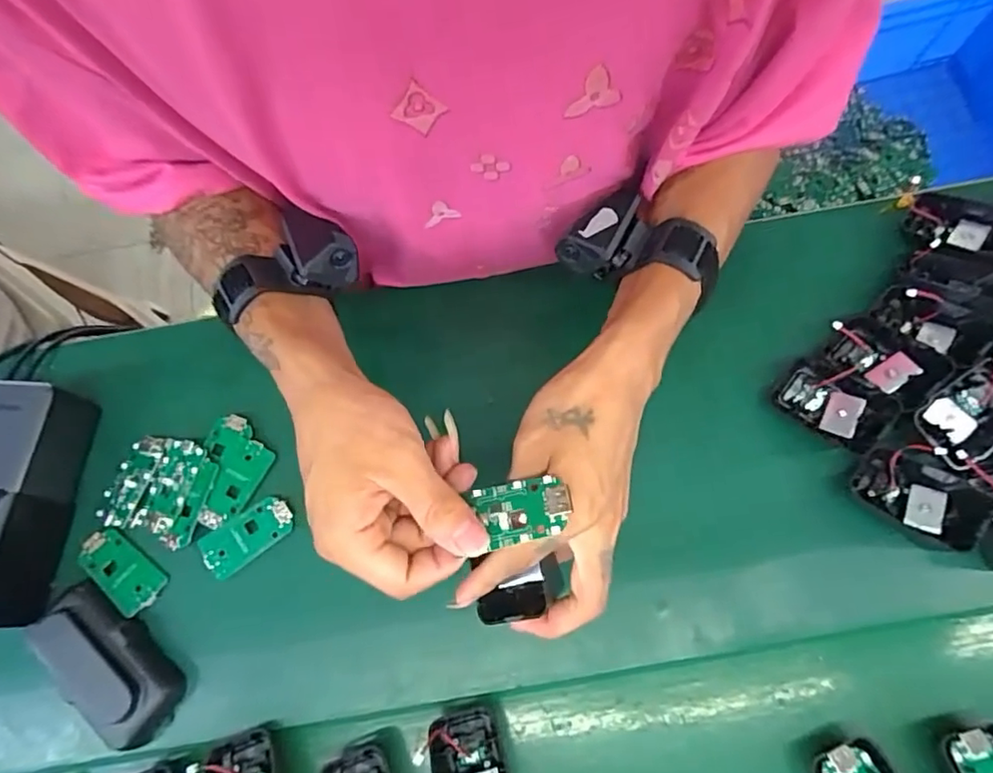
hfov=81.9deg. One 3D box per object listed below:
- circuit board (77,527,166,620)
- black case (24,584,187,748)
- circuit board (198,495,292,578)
[{"bbox_3d":[-0.256,0.123,0.386,0.064,0.005,0.031,33,72,13],"label":"circuit board"},{"bbox_3d":[-0.250,0.175,0.361,0.104,0.027,0.053,31,72,13],"label":"black case"},{"bbox_3d":[-0.171,0.102,0.391,0.062,0.004,0.033,-31,71,-11],"label":"circuit board"}]

